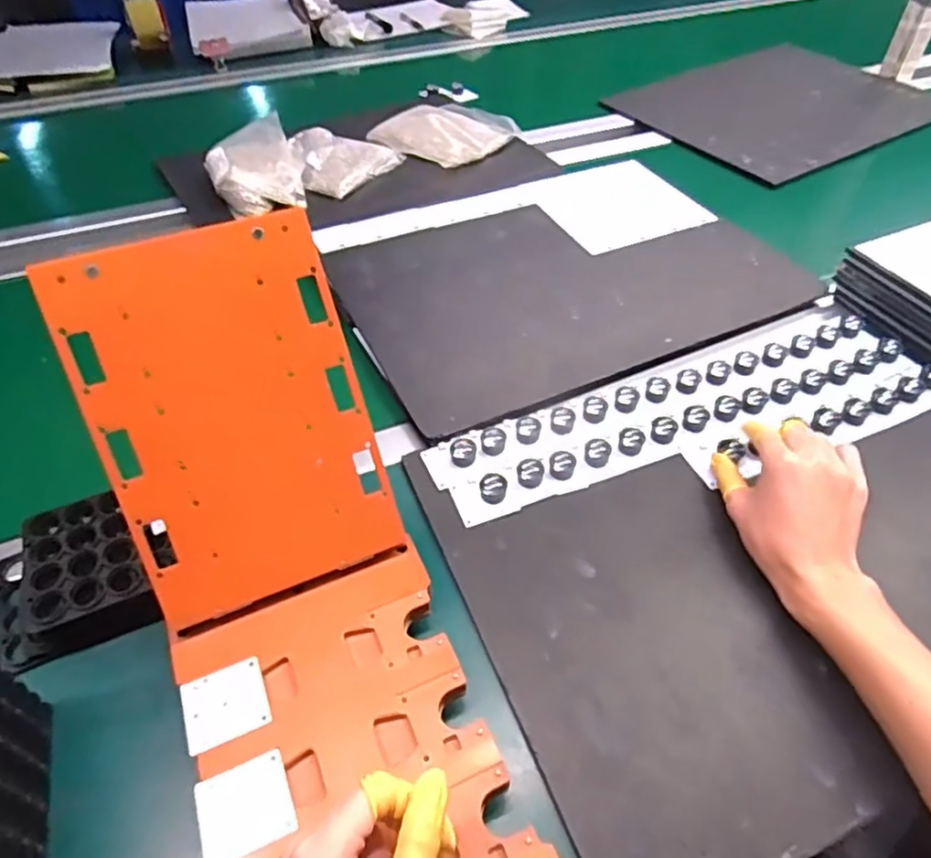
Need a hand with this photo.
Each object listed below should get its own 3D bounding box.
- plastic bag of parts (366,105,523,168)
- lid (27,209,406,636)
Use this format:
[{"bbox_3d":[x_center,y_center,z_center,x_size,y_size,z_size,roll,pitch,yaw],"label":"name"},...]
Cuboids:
[{"bbox_3d":[-0.027,-0.452,0.967,0.180,0.034,0.188,-36,57,-26],"label":"plastic bag of parts"},{"bbox_3d":[-0.142,-0.003,0.408,0.155,0.232,0.007,-20,12,-17],"label":"lid"}]

